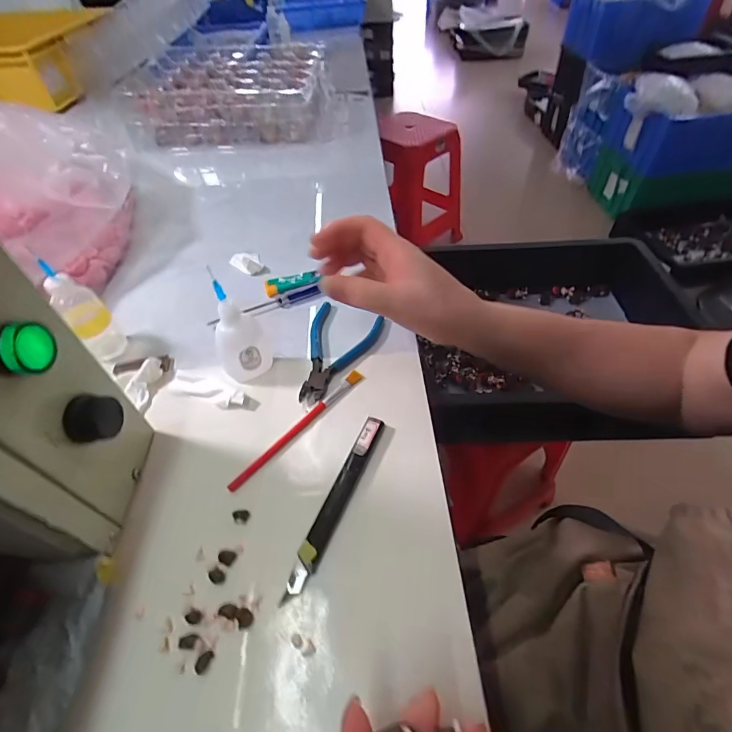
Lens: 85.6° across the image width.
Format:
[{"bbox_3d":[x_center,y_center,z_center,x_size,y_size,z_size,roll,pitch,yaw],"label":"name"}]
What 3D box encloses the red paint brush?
[{"bbox_3d":[-0.055,0.048,0.331,0.010,0.004,0.145,34,60,27],"label":"red paint brush"}]

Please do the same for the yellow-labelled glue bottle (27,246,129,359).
[{"bbox_3d":[-0.264,-0.057,0.364,0.034,0.100,0.033,-38,58,-25],"label":"yellow-labelled glue bottle"}]

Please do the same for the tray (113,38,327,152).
[{"bbox_3d":[-0.247,-0.536,0.777,0.325,0.096,0.275,-1,50,3],"label":"tray"}]

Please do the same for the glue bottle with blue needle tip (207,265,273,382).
[{"bbox_3d":[-0.113,-0.031,0.339,0.041,0.100,0.030,-27,54,-18],"label":"glue bottle with blue needle tip"}]

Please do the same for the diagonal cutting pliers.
[{"bbox_3d":[-0.030,-0.013,0.373,0.064,0.015,0.112,13,52,14],"label":"diagonal cutting pliers"}]

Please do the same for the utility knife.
[{"bbox_3d":[-0.020,0.096,0.286,0.014,0.008,0.138,18,53,17],"label":"utility knife"}]

